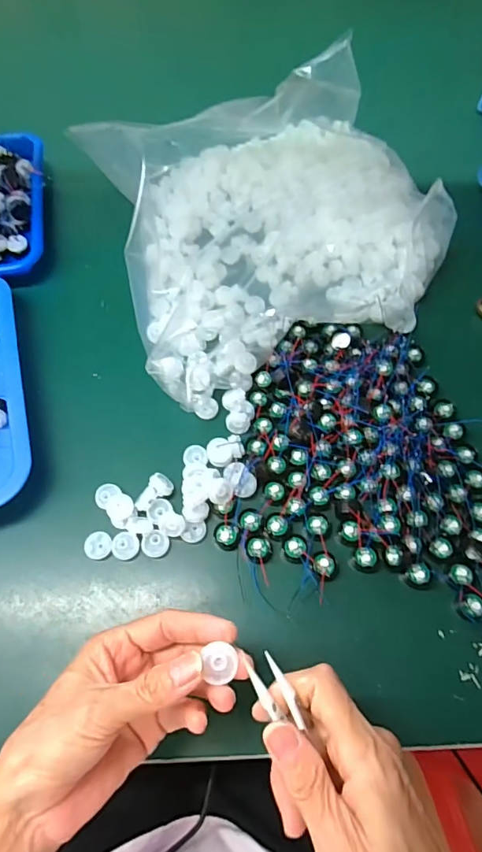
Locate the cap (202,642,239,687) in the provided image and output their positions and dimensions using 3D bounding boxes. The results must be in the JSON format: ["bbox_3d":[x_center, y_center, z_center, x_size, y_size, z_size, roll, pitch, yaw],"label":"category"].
[{"bbox_3d":[-0.010,0.126,0.243,0.018,0.006,0.018,27,66,13],"label":"cap"}]

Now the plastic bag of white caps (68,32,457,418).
[{"bbox_3d":[0.030,-0.252,0.473,0.341,0.105,0.385,-20,65,-10],"label":"plastic bag of white caps"}]

